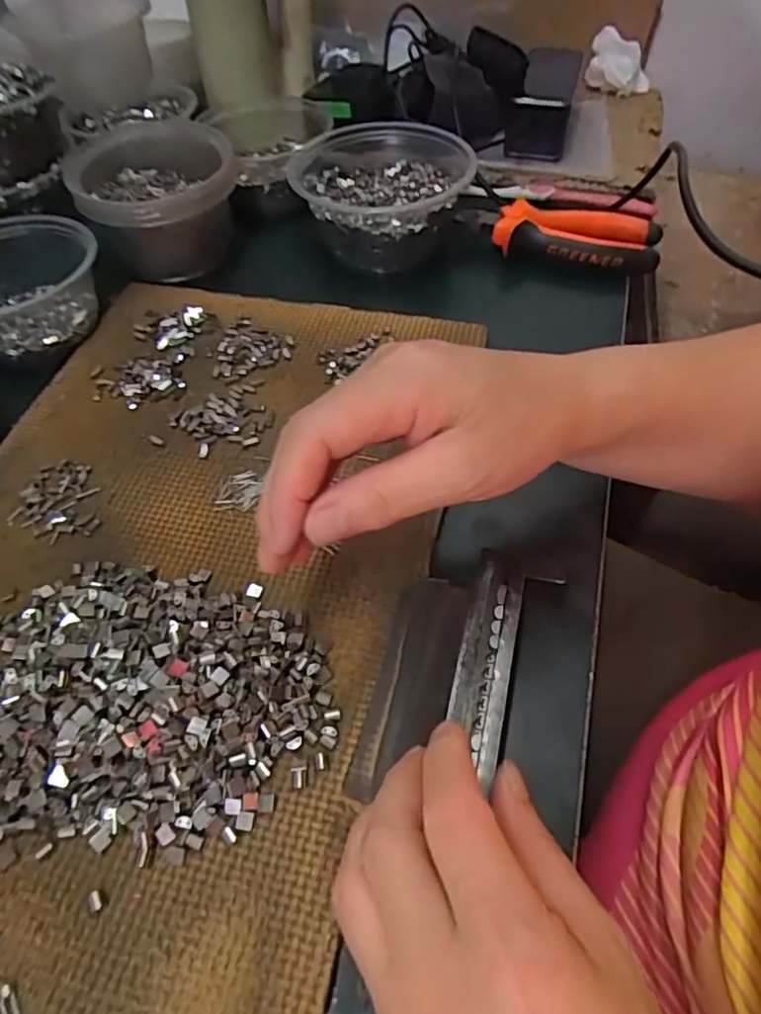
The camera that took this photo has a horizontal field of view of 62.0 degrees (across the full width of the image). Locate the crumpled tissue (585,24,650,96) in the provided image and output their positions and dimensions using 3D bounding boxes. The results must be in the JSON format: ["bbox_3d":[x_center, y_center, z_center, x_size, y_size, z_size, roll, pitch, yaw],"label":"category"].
[{"bbox_3d":[0.247,-0.455,0.648,0.067,0.057,0.023,4,53,5],"label":"crumpled tissue"}]

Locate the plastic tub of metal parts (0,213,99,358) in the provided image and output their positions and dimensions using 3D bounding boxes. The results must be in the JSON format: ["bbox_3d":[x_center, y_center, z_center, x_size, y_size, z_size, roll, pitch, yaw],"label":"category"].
[{"bbox_3d":[-0.243,-0.149,0.425,0.094,0.048,0.097,-1,53,1],"label":"plastic tub of metal parts"}]

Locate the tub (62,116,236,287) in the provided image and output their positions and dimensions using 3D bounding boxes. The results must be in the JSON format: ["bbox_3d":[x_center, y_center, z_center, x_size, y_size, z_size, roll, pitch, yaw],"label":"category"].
[{"bbox_3d":[-0.162,-0.224,0.471,0.112,0.072,0.104,-15,53,-10],"label":"tub"}]

